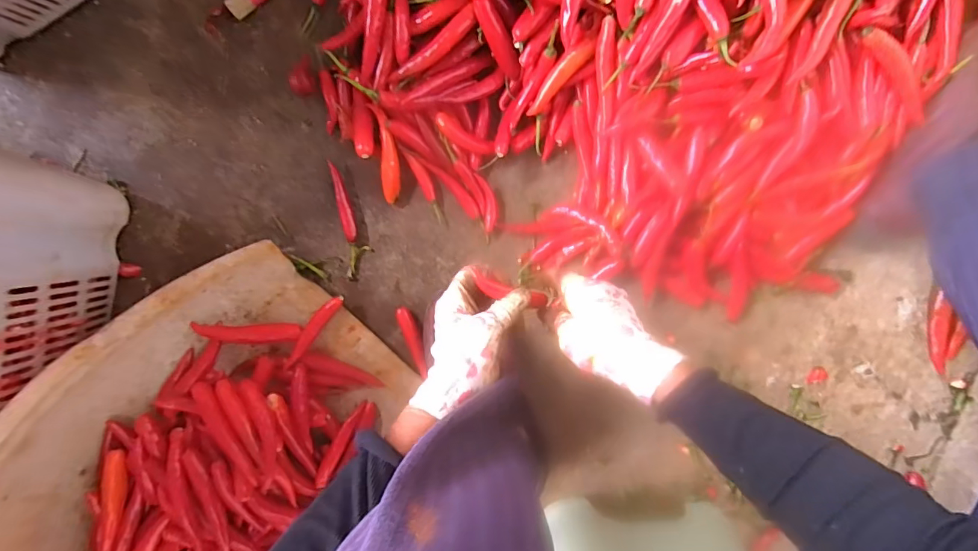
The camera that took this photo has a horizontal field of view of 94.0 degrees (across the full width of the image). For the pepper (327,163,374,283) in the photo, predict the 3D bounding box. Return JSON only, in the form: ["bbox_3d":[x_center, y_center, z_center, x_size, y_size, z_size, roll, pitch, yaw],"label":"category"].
[{"bbox_3d":[-0.156,-0.061,0.520,0.029,0.015,0.130,-7,94,1],"label":"pepper"}]

